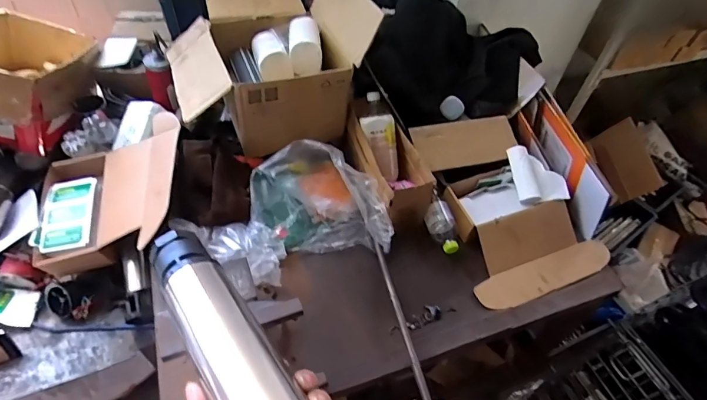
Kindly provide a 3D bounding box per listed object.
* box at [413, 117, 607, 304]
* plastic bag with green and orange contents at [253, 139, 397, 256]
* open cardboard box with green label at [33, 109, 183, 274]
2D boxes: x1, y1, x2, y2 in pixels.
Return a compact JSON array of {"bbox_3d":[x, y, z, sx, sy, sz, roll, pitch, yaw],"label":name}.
[{"bbox_3d":[0.365,-0.005,0.985,0.342,0.163,0.444,-9,51,-14],"label":"box"},{"bbox_3d":[-0.072,-0.008,0.917,0.289,0.169,0.220,-2,50,-9],"label":"plastic bag with green and orange contents"},{"bbox_3d":[-0.531,-0.004,0.913,0.307,0.165,0.325,-4,50,-10],"label":"open cardboard box with green label"}]

